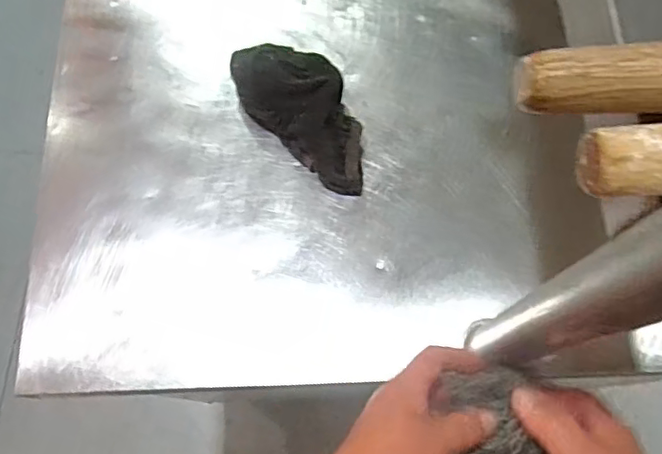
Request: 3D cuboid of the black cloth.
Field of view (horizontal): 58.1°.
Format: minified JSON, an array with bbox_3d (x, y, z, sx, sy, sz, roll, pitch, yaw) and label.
[{"bbox_3d":[-0.019,-0.105,0.535,0.079,0.045,0.160,-39,88,-11],"label":"black cloth"}]

